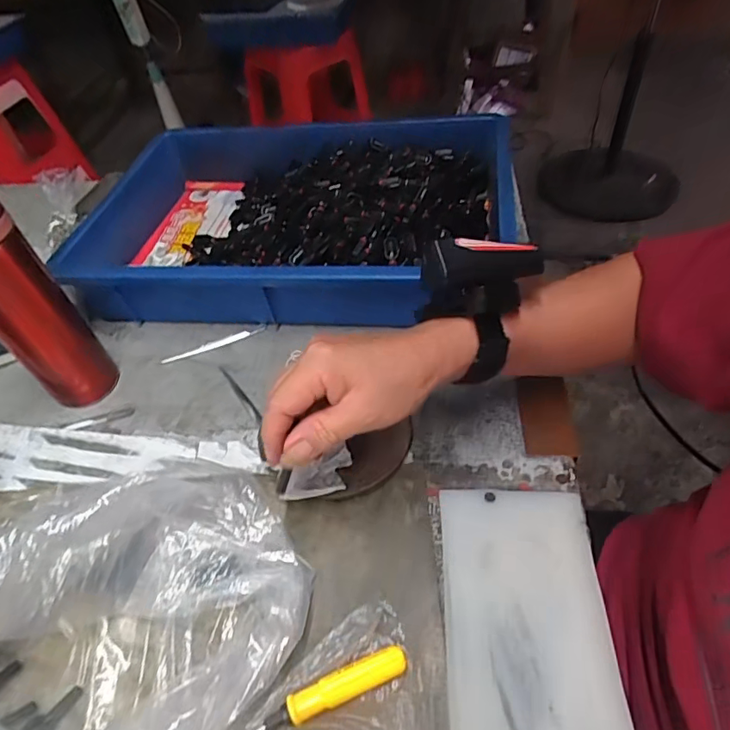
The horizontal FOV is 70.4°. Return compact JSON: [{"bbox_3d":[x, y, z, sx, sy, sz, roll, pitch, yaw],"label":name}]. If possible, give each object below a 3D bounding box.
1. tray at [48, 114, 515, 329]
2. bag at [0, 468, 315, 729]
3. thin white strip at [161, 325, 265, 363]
[{"bbox_3d":[-0.060,-0.161,0.561,0.418,0.079,0.295,1,49,7],"label":"tray"},{"bbox_3d":[-0.139,0.142,0.292,0.208,0.088,0.154,-18,49,-9],"label":"bag"},{"bbox_3d":[-0.147,-0.019,0.502,0.102,0.007,0.012,-17,49,-8],"label":"thin white strip"}]

